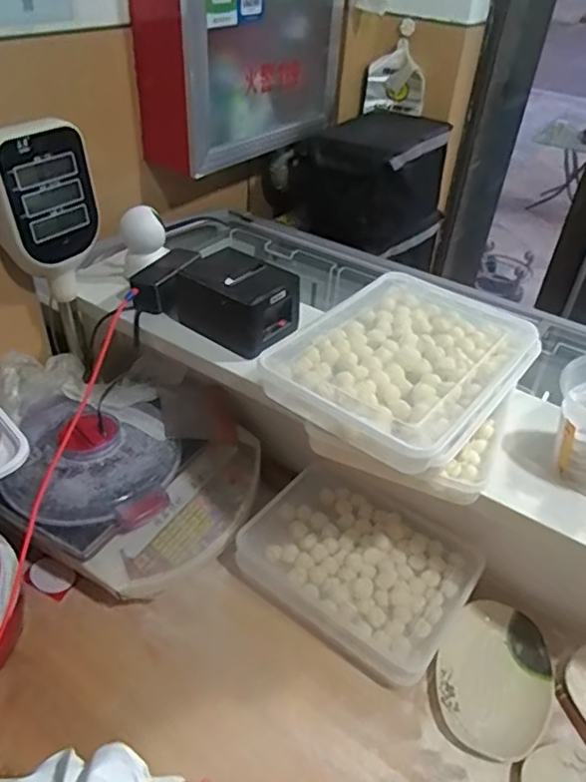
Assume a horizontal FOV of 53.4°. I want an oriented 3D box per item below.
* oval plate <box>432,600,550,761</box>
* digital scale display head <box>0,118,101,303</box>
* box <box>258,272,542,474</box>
[{"bbox_3d":[0.254,0.358,0.735,0.137,0.020,0.189,26,44,24],"label":"oval plate"},{"bbox_3d":[-0.342,-0.247,0.826,0.032,0.240,0.155,30,46,28],"label":"digital scale display head"},{"bbox_3d":[0.130,-0.035,0.669,0.217,0.042,0.295,29,45,27],"label":"box"}]

